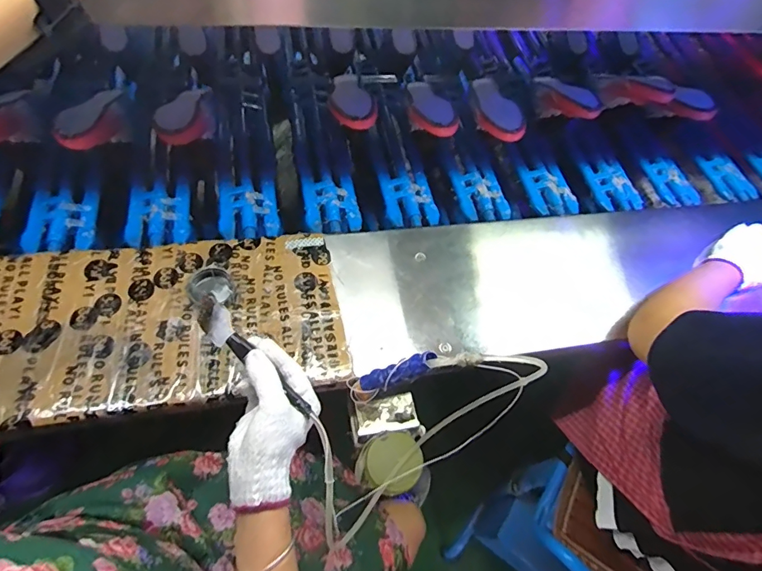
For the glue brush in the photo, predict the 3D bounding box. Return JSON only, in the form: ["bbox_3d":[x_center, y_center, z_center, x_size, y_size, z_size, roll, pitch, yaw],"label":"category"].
[{"bbox_3d":[-0.135,0.077,0.462,0.160,0.020,0.030,45,61,7],"label":"glue brush"}]

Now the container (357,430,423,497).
[{"bbox_3d":[0.012,0.239,0.592,0.077,0.048,0.075,3,54,-4],"label":"container"}]

